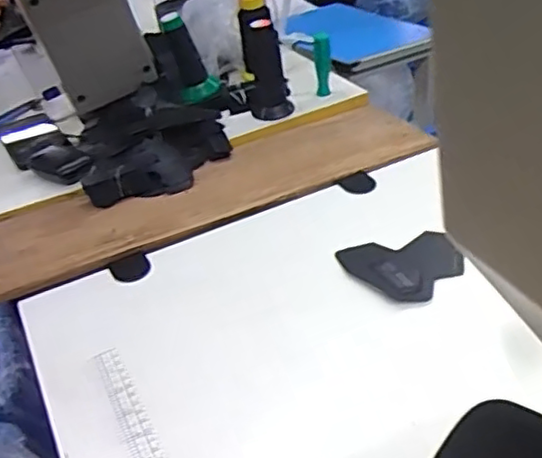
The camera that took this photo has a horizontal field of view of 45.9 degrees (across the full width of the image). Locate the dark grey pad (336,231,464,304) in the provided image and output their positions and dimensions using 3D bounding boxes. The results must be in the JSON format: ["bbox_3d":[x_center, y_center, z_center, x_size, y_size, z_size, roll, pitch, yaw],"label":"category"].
[{"bbox_3d":[0.132,0.029,0.623,0.100,0.008,0.096,-23,38,-21],"label":"dark grey pad"}]

